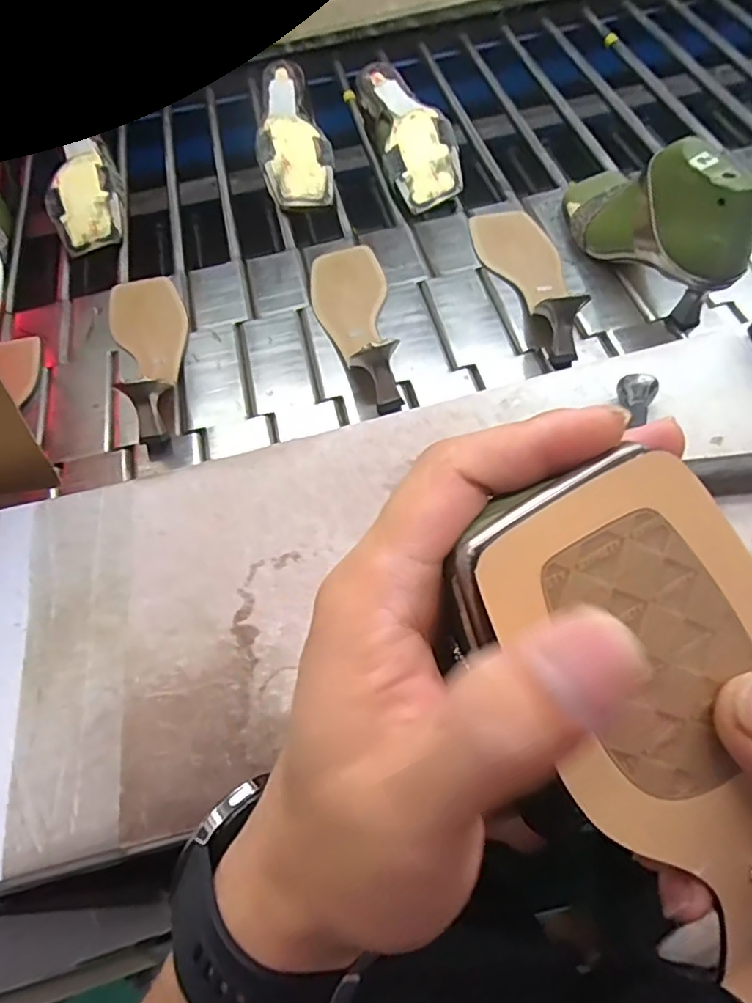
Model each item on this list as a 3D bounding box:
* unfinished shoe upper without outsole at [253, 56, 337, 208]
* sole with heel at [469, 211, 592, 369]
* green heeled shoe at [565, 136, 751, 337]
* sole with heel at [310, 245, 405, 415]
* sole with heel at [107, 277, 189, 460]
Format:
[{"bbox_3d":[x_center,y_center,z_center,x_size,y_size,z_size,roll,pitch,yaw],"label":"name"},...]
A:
[{"bbox_3d":[-0.102,-0.441,0.710,0.081,0.064,0.214,-11,59,-2],"label":"unfinished shoe upper without outsole"},{"bbox_3d":[0.148,-0.229,0.571,0.078,0.050,0.232,-6,59,1],"label":"sole with heel"},{"bbox_3d":[0.263,-0.269,0.541,0.080,0.136,0.222,-15,57,-18],"label":"green heeled shoe"},{"bbox_3d":[-0.021,-0.186,0.556,0.071,0.058,0.227,-11,59,-2],"label":"sole with heel"},{"bbox_3d":[-0.216,-0.155,0.564,0.080,0.051,0.234,-23,60,-9],"label":"sole with heel"}]

